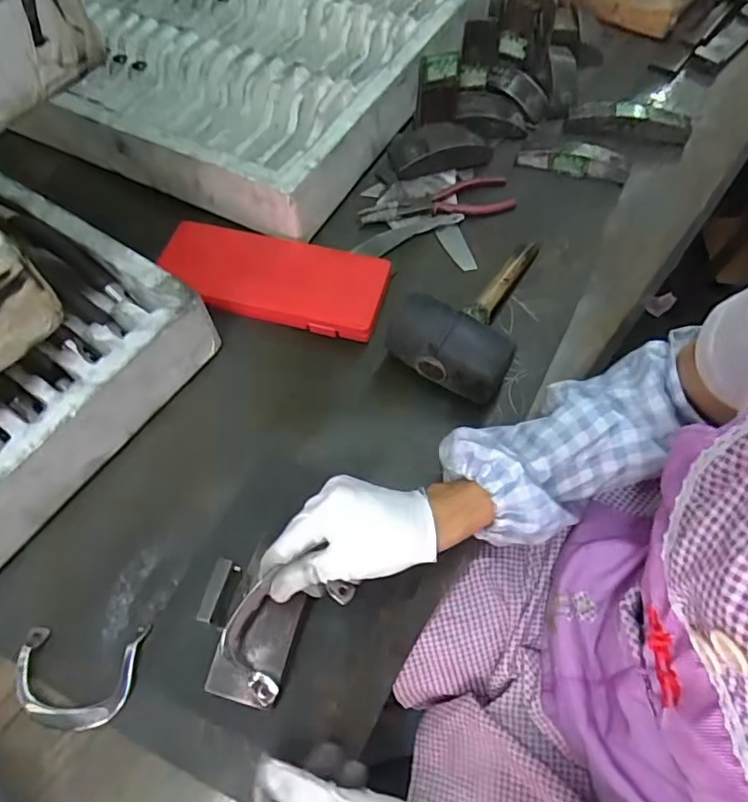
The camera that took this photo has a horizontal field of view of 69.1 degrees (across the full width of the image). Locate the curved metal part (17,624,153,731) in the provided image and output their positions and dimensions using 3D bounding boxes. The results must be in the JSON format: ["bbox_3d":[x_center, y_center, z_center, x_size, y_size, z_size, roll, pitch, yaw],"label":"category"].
[{"bbox_3d":[-0.234,0.217,0.427,0.101,0.014,0.072,-1,62,1],"label":"curved metal part"}]

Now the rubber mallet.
[{"bbox_3d":[0.096,-0.108,0.558,0.119,0.084,0.214,17,64,10],"label":"rubber mallet"}]

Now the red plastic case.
[{"bbox_3d":[-0.110,-0.143,0.601,0.254,0.031,0.109,12,63,8],"label":"red plastic case"}]

